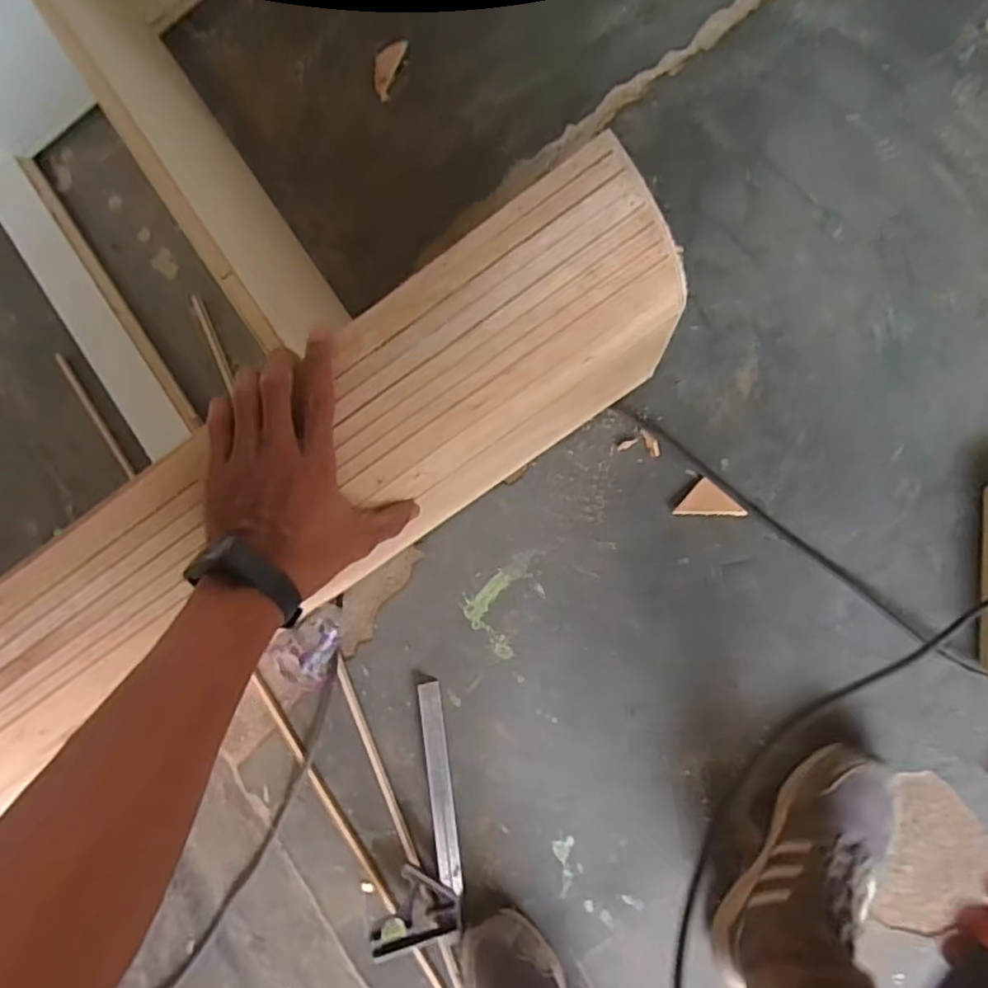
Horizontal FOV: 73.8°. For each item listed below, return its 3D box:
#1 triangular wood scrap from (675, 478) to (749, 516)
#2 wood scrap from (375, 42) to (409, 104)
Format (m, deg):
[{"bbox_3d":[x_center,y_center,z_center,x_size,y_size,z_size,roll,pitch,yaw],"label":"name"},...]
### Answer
[{"bbox_3d":[0.243,0.004,0.738,0.076,0.005,0.040,2,91,9],"label":"triangular wood scrap"},{"bbox_3d":[-0.130,-0.516,0.798,0.031,0.005,0.069,24,95,8],"label":"wood scrap"}]

